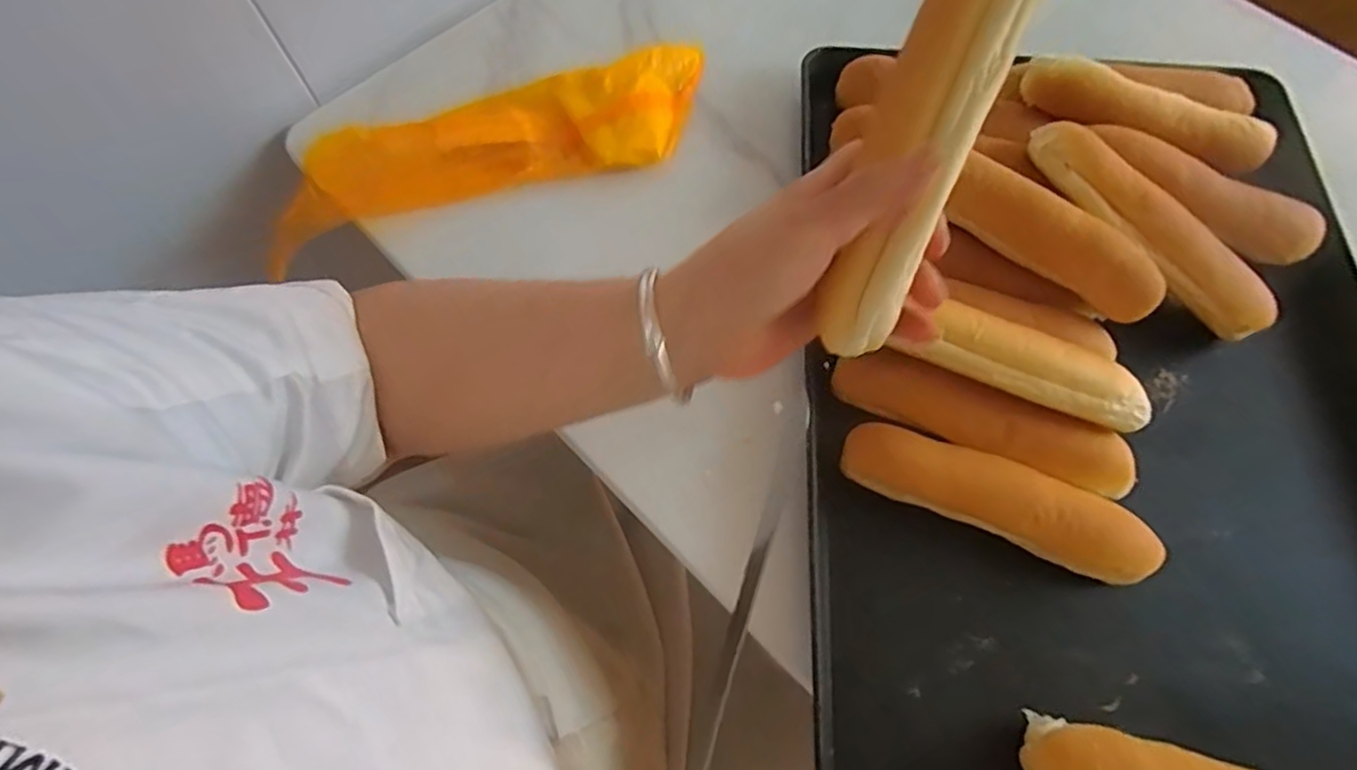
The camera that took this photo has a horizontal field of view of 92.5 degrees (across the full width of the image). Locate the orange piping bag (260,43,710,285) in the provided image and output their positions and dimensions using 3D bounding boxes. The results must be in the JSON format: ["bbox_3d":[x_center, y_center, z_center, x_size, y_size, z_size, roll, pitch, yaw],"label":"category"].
[{"bbox_3d":[-0.142,-0.185,0.493,0.332,0.030,0.100,-16,69,-7],"label":"orange piping bag"}]

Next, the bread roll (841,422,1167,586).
[{"bbox_3d":[0.192,0.070,0.397,0.181,0.042,0.042,21,69,8],"label":"bread roll"}]

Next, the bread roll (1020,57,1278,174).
[{"bbox_3d":[0.349,-0.200,0.479,0.191,0.036,0.044,14,68,5],"label":"bread roll"}]

